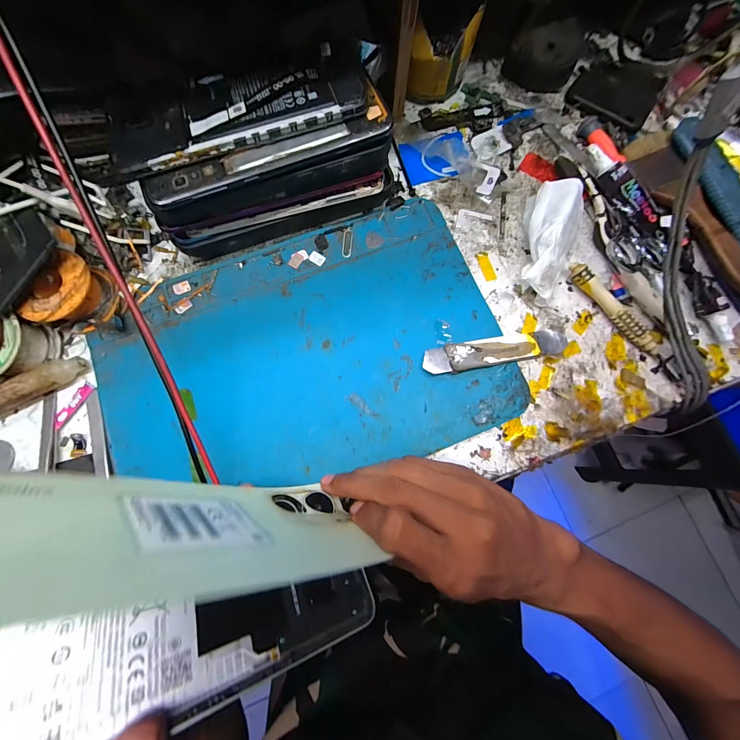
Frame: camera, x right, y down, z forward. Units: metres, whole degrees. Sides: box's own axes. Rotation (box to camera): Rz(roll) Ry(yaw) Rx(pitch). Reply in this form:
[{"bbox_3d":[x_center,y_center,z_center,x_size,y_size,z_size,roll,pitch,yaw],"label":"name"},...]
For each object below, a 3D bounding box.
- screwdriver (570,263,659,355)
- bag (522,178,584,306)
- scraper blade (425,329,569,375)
[{"bbox_3d":[0.193,-0.049,0.247,0.014,0.016,0.091,-43,83,-8],"label":"screwdriver"},{"bbox_3d":[0.144,-0.102,0.248,0.043,0.031,0.096,20,79,2],"label":"bag"},{"bbox_3d":[0.098,-0.015,0.240,0.113,0.009,0.022,-9,80,-3],"label":"scraper blade"}]

